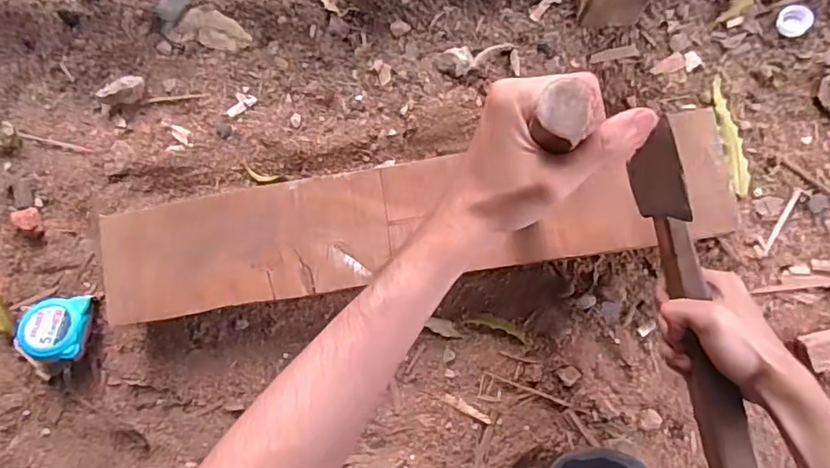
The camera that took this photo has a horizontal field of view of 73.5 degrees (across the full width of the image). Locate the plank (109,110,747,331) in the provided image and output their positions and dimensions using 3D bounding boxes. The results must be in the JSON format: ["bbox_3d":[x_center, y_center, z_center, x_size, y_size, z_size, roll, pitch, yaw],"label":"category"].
[{"bbox_3d":[-0.010,-0.011,0.528,0.591,0.029,0.115,-9,84,4],"label":"plank"}]

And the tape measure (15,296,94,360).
[{"bbox_3d":[-0.381,0.098,0.587,0.068,0.032,0.067,9,65,-5],"label":"tape measure"}]

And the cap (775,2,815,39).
[{"bbox_3d":[0.389,-0.218,0.569,0.030,0.012,0.032,0,85,5],"label":"cap"}]

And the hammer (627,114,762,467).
[{"bbox_3d":[0.228,0.086,0.436,0.030,0.097,0.333,-14,90,4],"label":"hammer"}]

